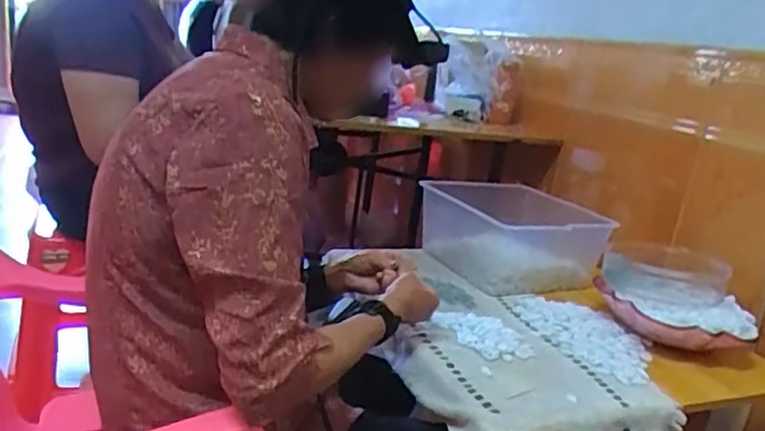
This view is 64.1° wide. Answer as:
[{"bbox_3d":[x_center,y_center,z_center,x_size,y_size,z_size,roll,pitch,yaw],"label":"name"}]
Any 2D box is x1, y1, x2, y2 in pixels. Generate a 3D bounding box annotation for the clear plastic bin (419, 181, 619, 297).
[{"bbox_3d":[0.230,0.036,1.166,0.250,0.137,0.291,-2,19,-31],"label":"clear plastic bin"}]

